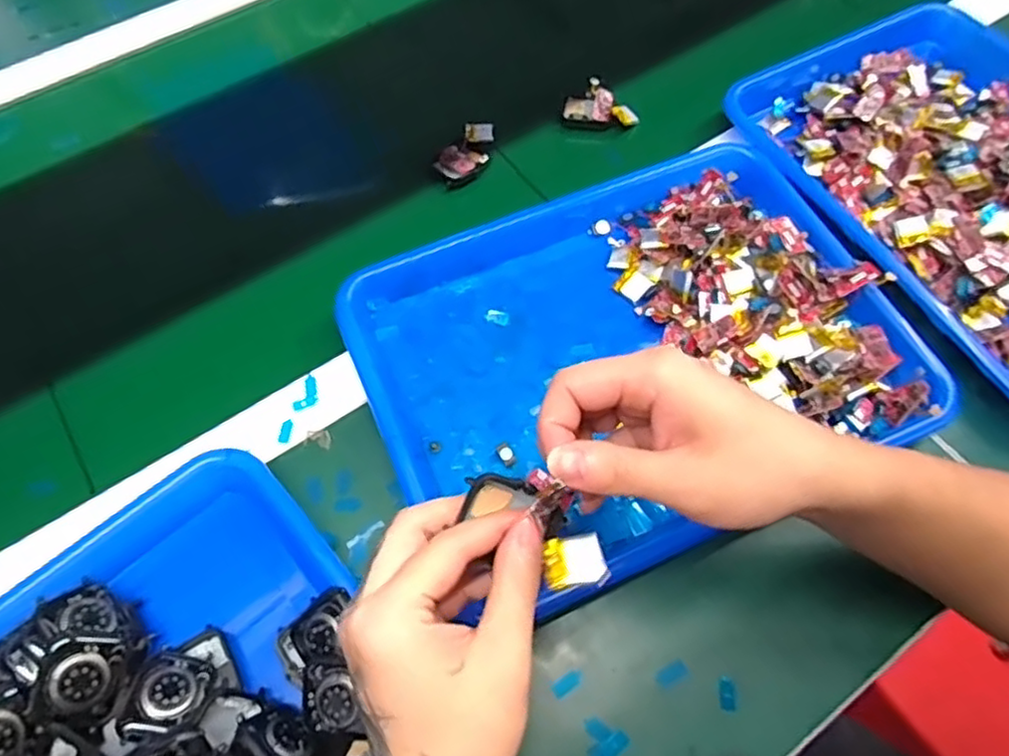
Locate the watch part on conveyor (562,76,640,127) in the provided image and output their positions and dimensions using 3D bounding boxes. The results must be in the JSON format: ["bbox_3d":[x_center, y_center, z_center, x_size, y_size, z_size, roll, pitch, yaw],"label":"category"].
[{"bbox_3d":[0.083,-0.233,0.559,0.062,0.020,0.037,11,64,6],"label":"watch part on conveyor"}]

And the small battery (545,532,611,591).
[{"bbox_3d":[0.028,0.071,0.258,0.023,0.004,0.020,-3,63,0],"label":"small battery"}]

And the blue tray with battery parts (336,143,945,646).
[{"bbox_3d":[0.078,-0.027,0.426,0.327,0.046,0.264,-23,65,-10],"label":"blue tray with battery parts"}]

